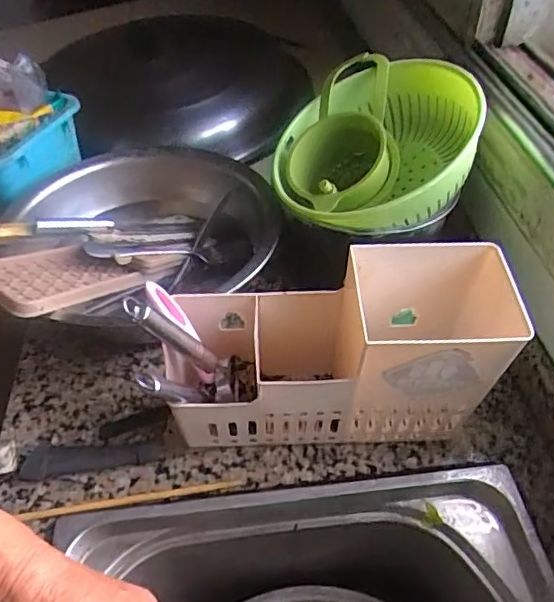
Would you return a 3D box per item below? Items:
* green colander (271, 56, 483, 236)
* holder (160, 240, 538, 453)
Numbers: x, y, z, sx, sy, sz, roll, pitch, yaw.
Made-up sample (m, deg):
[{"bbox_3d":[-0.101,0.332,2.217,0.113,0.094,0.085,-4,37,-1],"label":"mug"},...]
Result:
[{"bbox_3d":[0.111,-0.180,0.661,0.228,0.119,0.253,2,55,14],"label":"green colander"},{"bbox_3d":[0.064,0.056,0.511,0.292,0.183,0.107,-2,46,0],"label":"holder"}]

